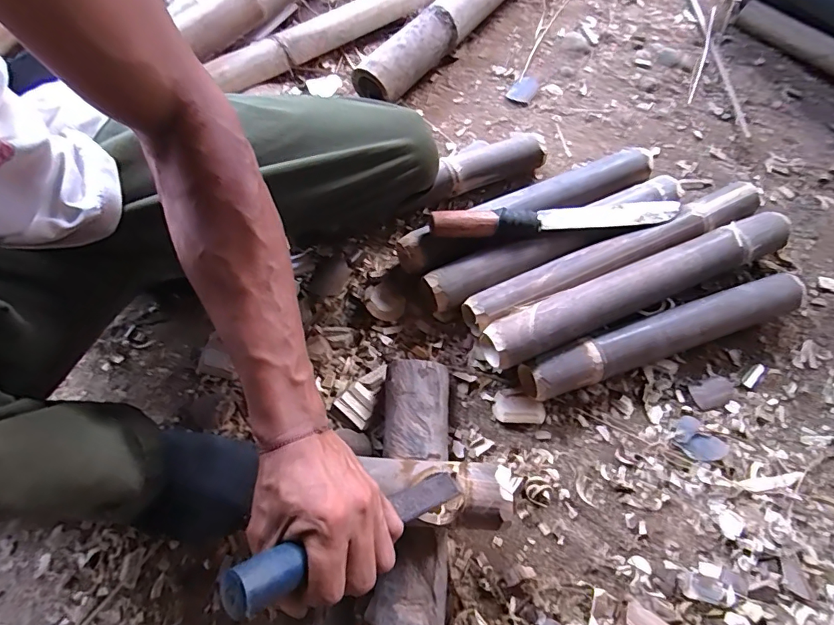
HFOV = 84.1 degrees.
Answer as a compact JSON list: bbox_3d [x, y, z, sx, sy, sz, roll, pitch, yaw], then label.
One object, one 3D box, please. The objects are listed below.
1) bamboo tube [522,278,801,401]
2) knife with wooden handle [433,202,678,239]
[{"bbox_3d":[0.309,0.029,0.576,0.379,0.048,0.047,-16,68,-11],"label":"bamboo tube"},{"bbox_3d":[0.186,-0.126,0.599,0.338,0.036,0.037,-8,67,-5],"label":"knife with wooden handle"}]

